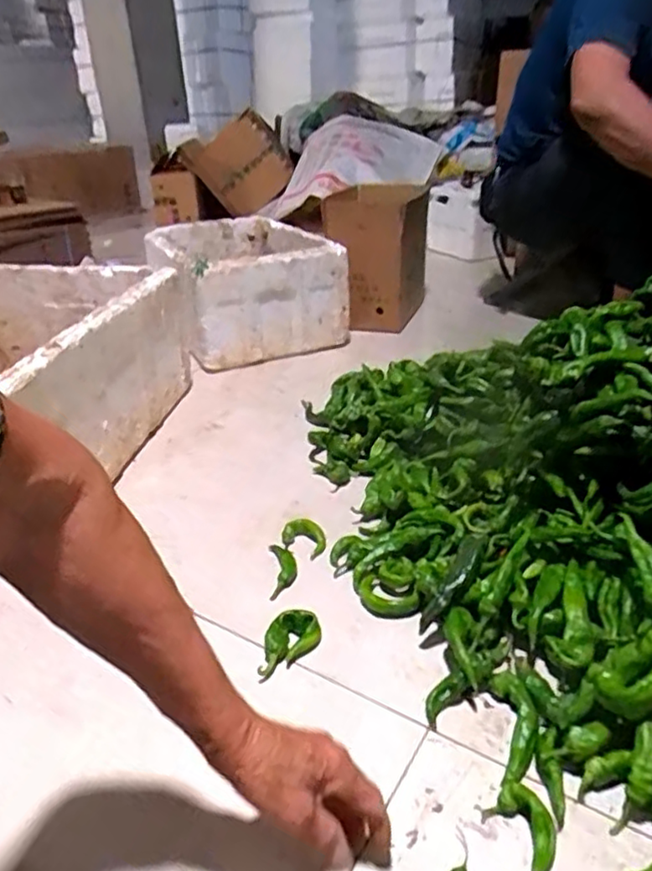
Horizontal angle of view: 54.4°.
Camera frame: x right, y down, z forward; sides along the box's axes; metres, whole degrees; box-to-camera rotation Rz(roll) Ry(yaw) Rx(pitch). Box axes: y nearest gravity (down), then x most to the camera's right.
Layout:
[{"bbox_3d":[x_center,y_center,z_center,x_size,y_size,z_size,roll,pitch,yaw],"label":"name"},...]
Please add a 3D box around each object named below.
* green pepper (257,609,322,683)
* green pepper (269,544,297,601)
[{"bbox_3d":[-0.041,0.213,0.661,0.036,0.032,0.083,23,38,39],"label":"green pepper"},{"bbox_3d":[-0.052,0.165,0.776,0.032,0.012,0.096,-5,28,-3],"label":"green pepper"}]

